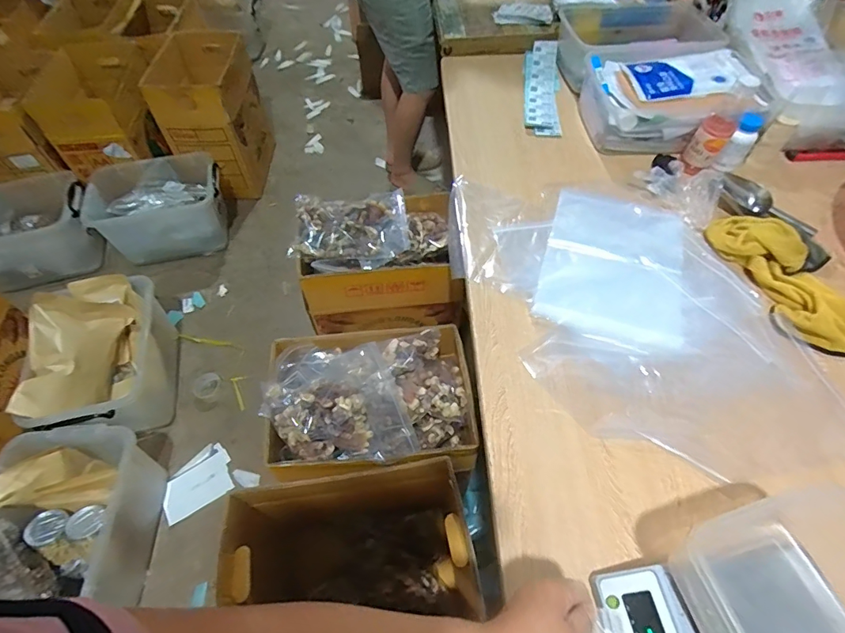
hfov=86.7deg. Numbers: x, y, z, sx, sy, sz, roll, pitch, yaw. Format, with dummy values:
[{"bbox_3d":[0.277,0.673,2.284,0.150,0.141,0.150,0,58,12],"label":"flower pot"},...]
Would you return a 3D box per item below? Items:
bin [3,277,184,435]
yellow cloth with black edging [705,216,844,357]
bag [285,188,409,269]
[{"bbox_3d":[-0.943,0.134,1.356,0.269,0.412,0.462,-5,57,-3],"label":"bin"},{"bbox_3d":[0.663,-0.069,0.786,0.166,0.043,0.309,-13,57,-8],"label":"yellow cloth with black edging"},{"bbox_3d":[-0.195,-0.246,1.202,0.307,0.080,0.240,-6,57,-3],"label":"bag"}]

